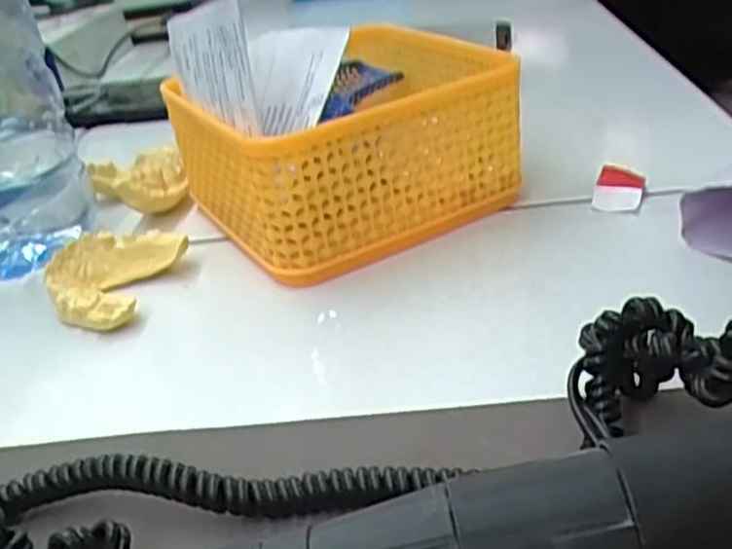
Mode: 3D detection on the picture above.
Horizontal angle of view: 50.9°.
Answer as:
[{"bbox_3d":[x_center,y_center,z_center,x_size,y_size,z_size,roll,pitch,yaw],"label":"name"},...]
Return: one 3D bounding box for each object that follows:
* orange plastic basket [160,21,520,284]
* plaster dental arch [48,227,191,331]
[{"bbox_3d":[-0.012,-0.063,0.363,0.130,0.067,0.128,-21,32,-23],"label":"orange plastic basket"},{"bbox_3d":[-0.108,0.002,0.321,0.048,0.020,0.055,5,32,21],"label":"plaster dental arch"}]

